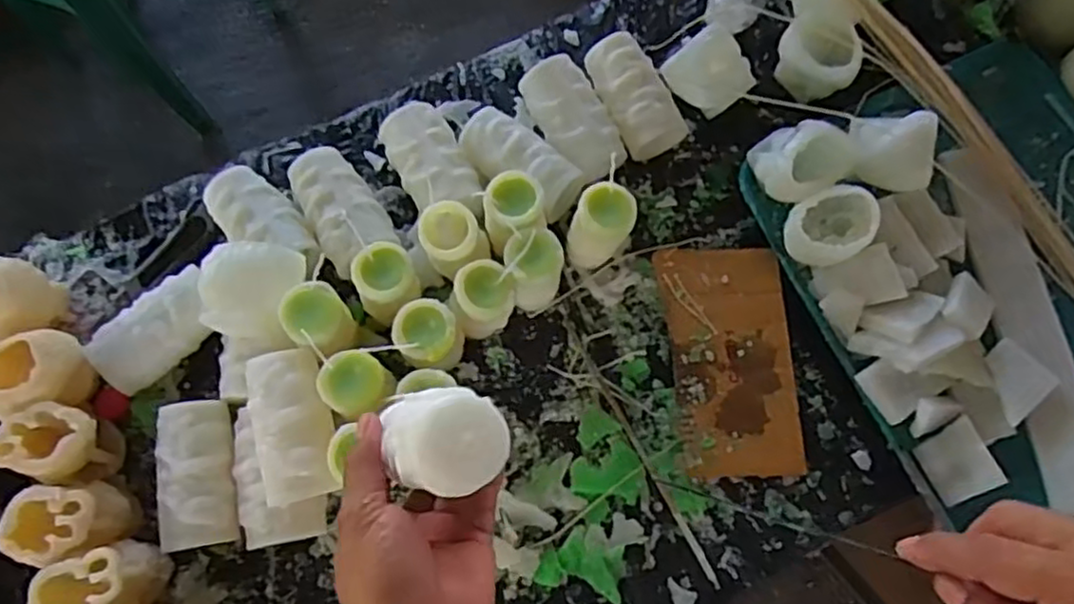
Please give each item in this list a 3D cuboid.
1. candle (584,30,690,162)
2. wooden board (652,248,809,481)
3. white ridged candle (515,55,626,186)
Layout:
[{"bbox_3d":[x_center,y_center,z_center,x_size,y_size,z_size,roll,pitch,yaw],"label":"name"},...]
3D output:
[{"bbox_3d":[0.101,-0.210,0.733,0.066,0.059,0.132,-20,75,-5],"label":"candle"},{"bbox_3d":[0.182,0.051,0.669,0.110,0.016,0.217,-4,74,0],"label":"wooden board"},{"bbox_3d":[0.039,-0.180,0.722,0.068,0.061,0.129,-26,75,-6],"label":"white ridged candle"}]

